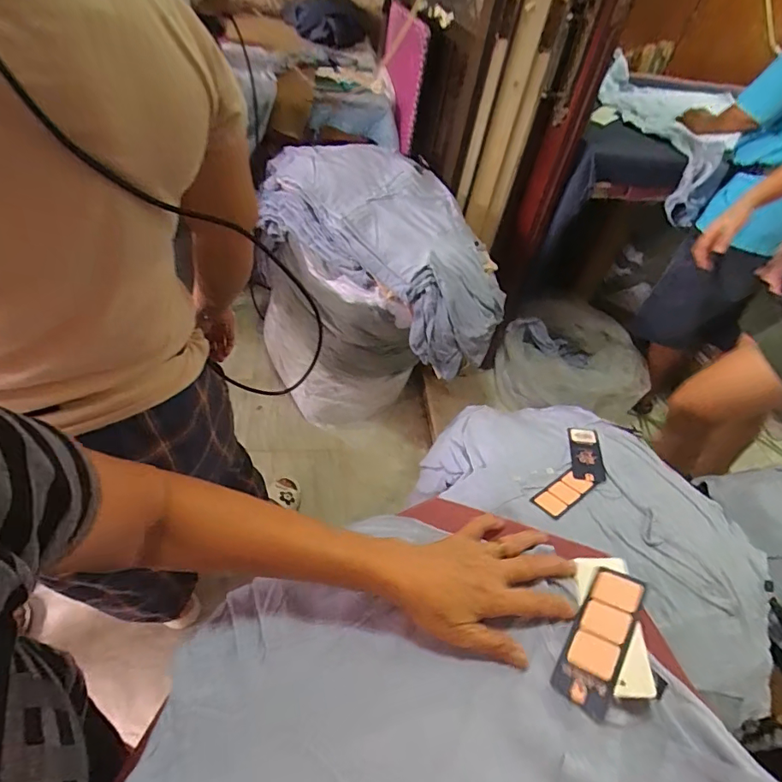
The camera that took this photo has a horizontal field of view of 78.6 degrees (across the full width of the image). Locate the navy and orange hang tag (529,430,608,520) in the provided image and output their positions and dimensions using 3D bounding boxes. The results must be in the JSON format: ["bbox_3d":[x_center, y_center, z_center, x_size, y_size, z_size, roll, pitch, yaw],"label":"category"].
[{"bbox_3d":[0.269,0.117,0.690,0.068,0.017,0.189,25,49,22],"label":"navy and orange hang tag"}]

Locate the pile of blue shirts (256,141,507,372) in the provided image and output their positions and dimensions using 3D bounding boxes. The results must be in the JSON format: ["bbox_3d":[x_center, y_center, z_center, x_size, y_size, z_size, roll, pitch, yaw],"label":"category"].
[{"bbox_3d":[-0.012,-0.409,1.335,0.805,0.270,0.358,43,56,14],"label":"pile of blue shirts"}]

